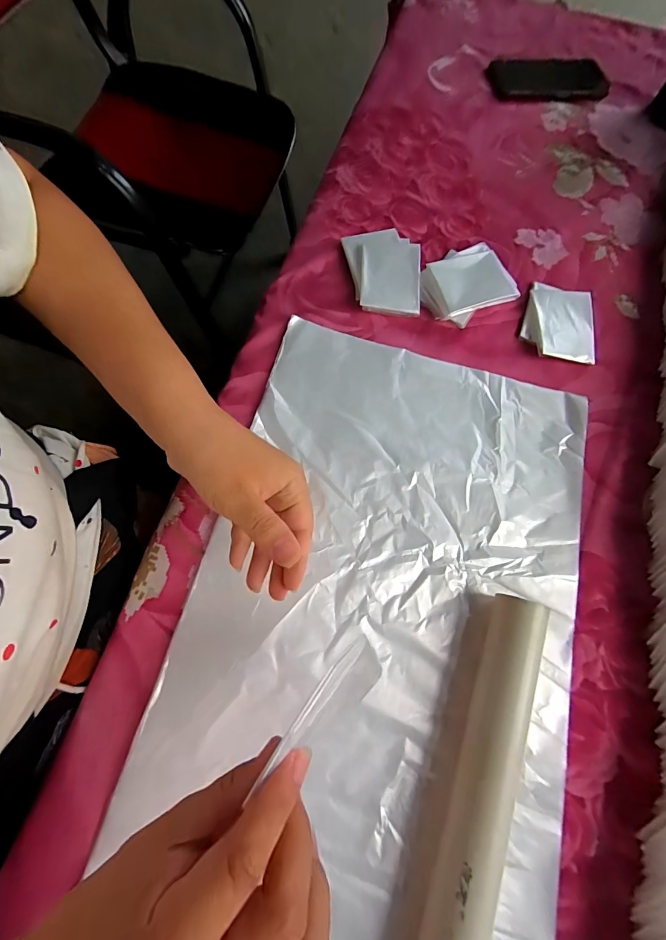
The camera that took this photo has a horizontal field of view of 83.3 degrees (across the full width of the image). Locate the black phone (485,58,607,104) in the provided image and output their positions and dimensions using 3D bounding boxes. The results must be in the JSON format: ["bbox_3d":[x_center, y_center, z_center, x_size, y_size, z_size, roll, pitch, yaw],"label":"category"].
[{"bbox_3d":[0.302,-0.549,0.528,0.165,0.012,0.086,-9,73,-5],"label":"black phone"}]

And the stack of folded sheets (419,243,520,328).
[{"bbox_3d":[0.142,-0.200,0.402,0.091,0.022,0.076,-23,75,-9],"label":"stack of folded sheets"}]

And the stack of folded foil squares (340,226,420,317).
[{"bbox_3d":[0.053,-0.215,0.404,0.080,0.016,0.103,3,73,-1],"label":"stack of folded foil squares"}]

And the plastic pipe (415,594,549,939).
[{"bbox_3d":[0.086,0.258,0.240,0.035,0.036,0.349,21,72,4],"label":"plastic pipe"}]

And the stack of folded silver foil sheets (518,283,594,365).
[{"bbox_3d":[0.240,-0.156,0.398,0.074,0.012,0.085,6,73,0],"label":"stack of folded silver foil sheets"}]

